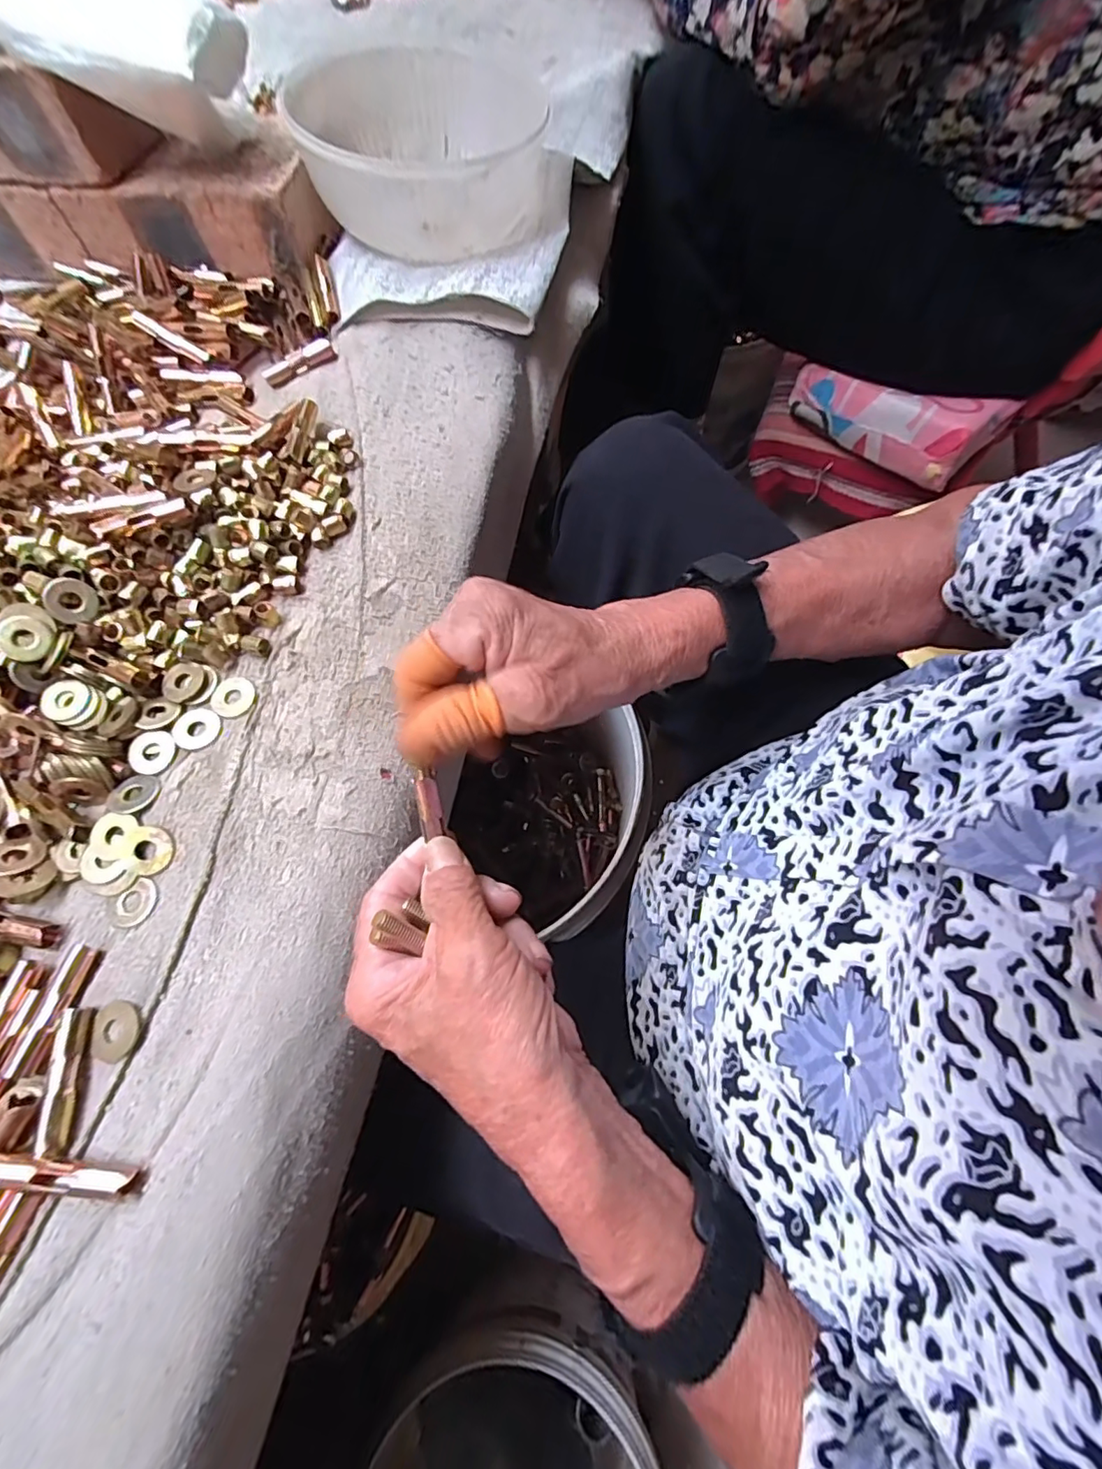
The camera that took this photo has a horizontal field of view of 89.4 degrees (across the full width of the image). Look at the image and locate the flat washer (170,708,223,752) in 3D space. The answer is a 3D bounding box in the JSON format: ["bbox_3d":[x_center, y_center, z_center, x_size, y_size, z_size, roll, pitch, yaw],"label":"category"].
[{"bbox_3d":[-0.173,-0.003,0.272,0.023,0.004,0.021,-1,71,2],"label":"flat washer"}]

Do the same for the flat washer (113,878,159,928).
[{"bbox_3d":[-0.182,0.075,0.243,0.016,0.004,0.022,42,77,14],"label":"flat washer"}]

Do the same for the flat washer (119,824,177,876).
[{"bbox_3d":[-0.180,0.052,0.249,0.020,0.004,0.022,26,81,-6],"label":"flat washer"}]

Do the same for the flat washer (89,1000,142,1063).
[{"bbox_3d":[-0.174,0.118,0.222,0.019,0.004,0.021,-3,71,1],"label":"flat washer"}]

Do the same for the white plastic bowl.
[{"bbox_3d":[-0.081,-0.367,0.361,0.139,0.073,0.148,-1,71,2],"label":"white plastic bowl"}]

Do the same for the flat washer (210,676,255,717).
[{"bbox_3d":[-0.159,-0.019,0.278,0.021,0.004,0.021,-1,71,2],"label":"flat washer"}]

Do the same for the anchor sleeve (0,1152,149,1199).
[{"bbox_3d":[-0.172,0.157,0.198,0.051,0.010,0.007,13,70,-6],"label":"anchor sleeve"}]

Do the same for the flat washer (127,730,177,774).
[{"bbox_3d":[-0.193,0.008,0.268,0.021,0.005,0.021,-1,71,2],"label":"flat washer"}]

